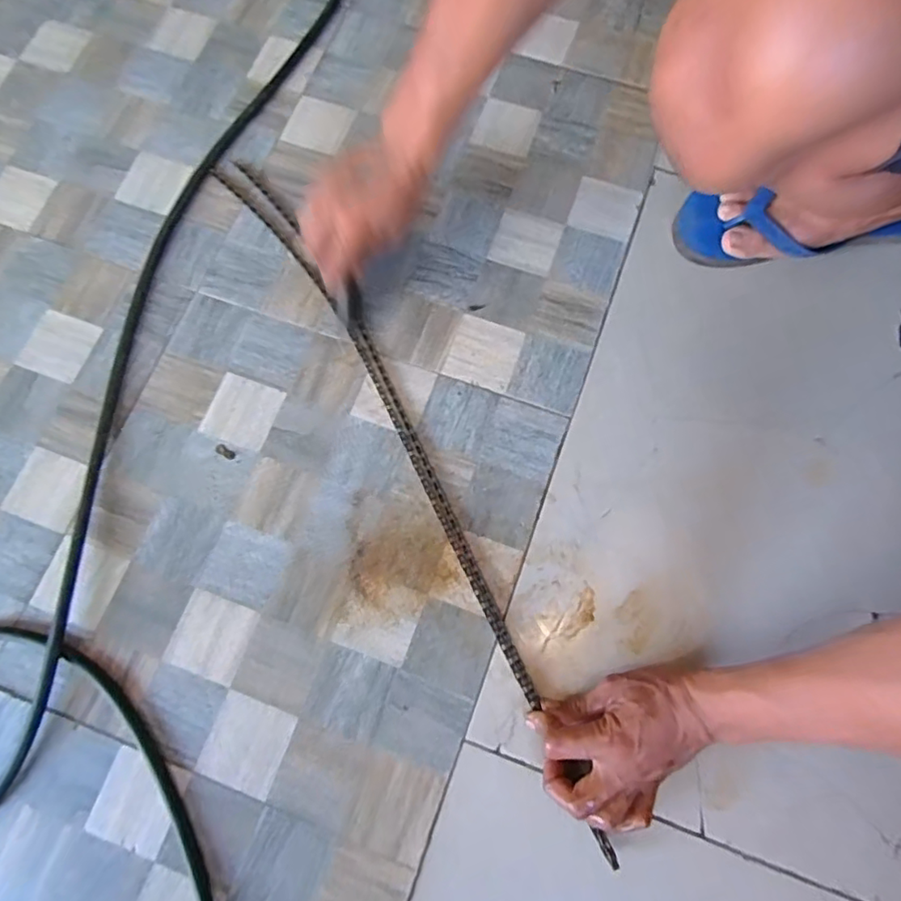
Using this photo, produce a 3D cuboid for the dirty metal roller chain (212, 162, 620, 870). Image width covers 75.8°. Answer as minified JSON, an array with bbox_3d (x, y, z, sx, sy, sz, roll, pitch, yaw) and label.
[{"bbox_3d":[-0.047,-0.001,0.536,0.051,0.019,0.729,-28,76,-7],"label":"dirty metal roller chain"}]

